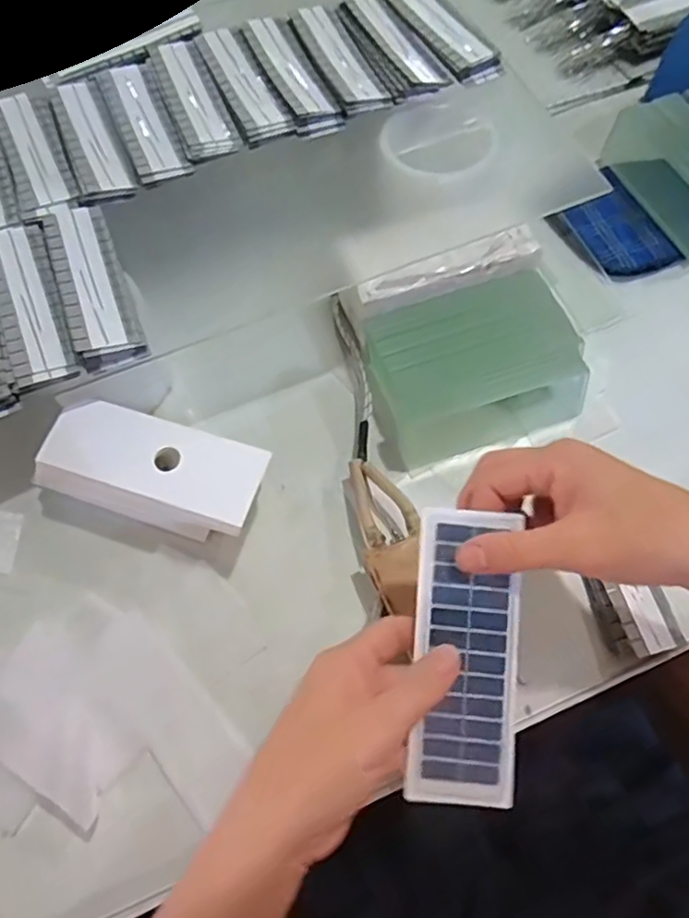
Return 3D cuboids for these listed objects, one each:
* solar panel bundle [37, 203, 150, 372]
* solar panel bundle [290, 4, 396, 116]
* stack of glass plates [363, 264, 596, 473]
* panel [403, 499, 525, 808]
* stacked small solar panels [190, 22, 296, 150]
[{"bbox_3d":[-0.172,-0.122,0.420,0.043,0.014,0.137,-17,65,-19],"label":"solar panel bundle"},{"bbox_3d":[-0.005,-0.324,0.499,0.041,0.007,0.129,-22,68,-7],"label":"solar panel bundle"},{"bbox_3d":[0.094,-0.065,0.451,0.144,0.054,0.103,-19,67,-6],"label":"stack of glass plates"},{"bbox_3d":[0.061,0.098,0.314,0.055,0.005,0.142,0,84,2],"label":"panel"},{"bbox_3d":[-0.082,-0.300,0.493,0.041,0.010,0.136,-24,68,-8],"label":"stacked small solar panels"}]

